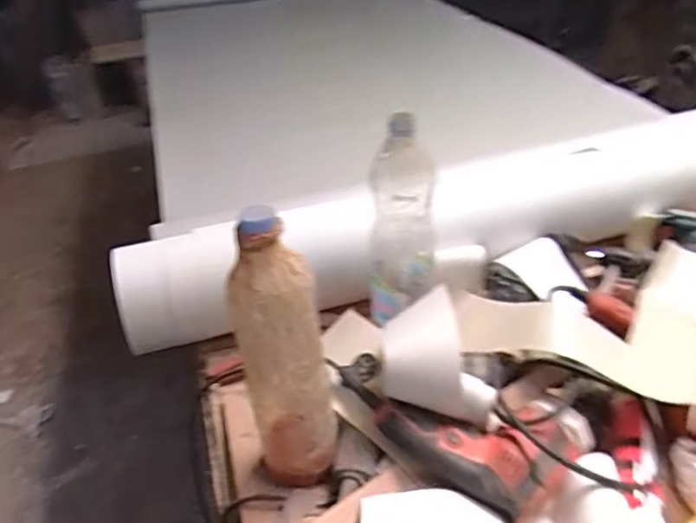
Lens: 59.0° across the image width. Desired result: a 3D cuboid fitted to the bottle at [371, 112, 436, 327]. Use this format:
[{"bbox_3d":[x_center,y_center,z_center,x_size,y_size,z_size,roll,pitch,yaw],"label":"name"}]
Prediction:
[{"bbox_3d":[0.075,-0.052,0.790,0.089,0.261,0.082,5,35,10],"label":"bottle"}]

